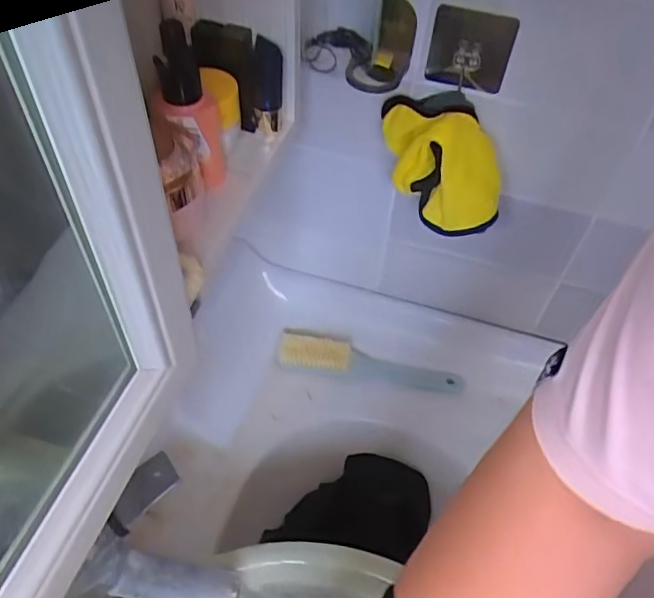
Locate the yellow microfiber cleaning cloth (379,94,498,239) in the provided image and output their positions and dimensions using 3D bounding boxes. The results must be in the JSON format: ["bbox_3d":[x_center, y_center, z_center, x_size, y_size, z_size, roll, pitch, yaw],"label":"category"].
[{"bbox_3d":[0.111,-0.135,0.587,0.139,0.101,0.068,25,54,15],"label":"yellow microfiber cleaning cloth"}]

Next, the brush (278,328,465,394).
[{"bbox_3d":[0.057,0.085,0.782,0.240,0.027,0.061,9,52,3],"label":"brush"}]

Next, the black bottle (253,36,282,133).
[{"bbox_3d":[-0.048,-0.178,0.491,0.022,0.082,0.027,0,52,-4],"label":"black bottle"}]

